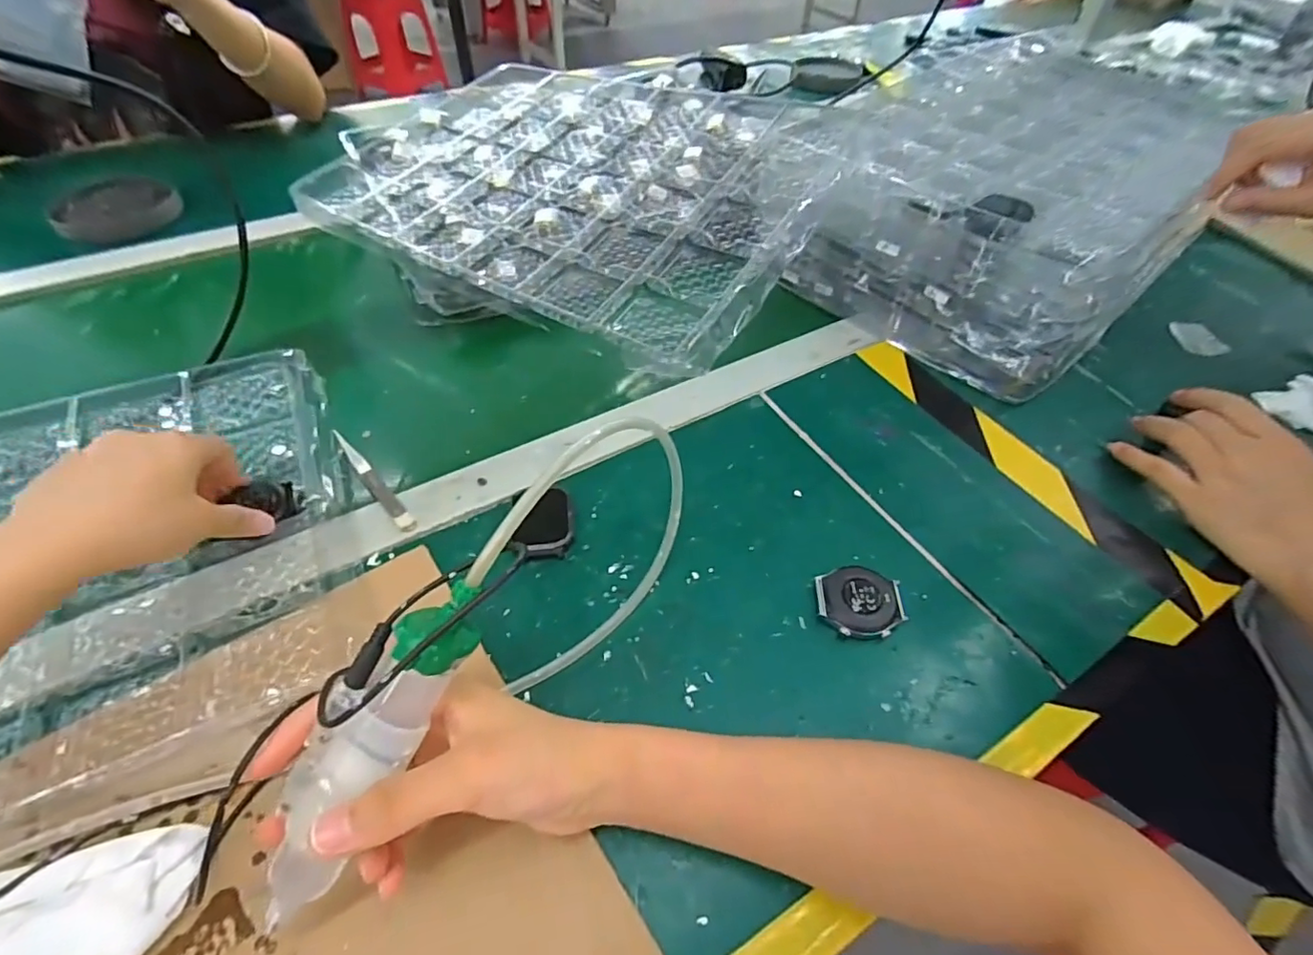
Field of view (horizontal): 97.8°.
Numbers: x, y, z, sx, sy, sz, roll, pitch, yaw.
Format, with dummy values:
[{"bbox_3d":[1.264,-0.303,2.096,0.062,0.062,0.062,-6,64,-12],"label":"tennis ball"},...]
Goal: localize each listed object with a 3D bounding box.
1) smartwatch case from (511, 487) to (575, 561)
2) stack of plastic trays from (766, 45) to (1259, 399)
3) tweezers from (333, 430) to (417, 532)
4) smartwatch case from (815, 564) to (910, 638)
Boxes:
[{"bbox_3d":[-0.075,0.029,0.380,0.039,0.013,0.054,-6,52,-7],"label":"smartwatch case"},{"bbox_3d":[0.348,-0.287,0.578,0.424,0.118,0.306,-36,62,-27],"label":"stack of plastic trays"},{"bbox_3d":[-0.200,0.000,0.400,0.010,0.004,0.111,-36,61,-26],"label":"tweezers"},{"bbox_3d":[0.125,0.076,0.348,0.052,0.013,0.042,1,52,-2],"label":"smartwatch case"}]

